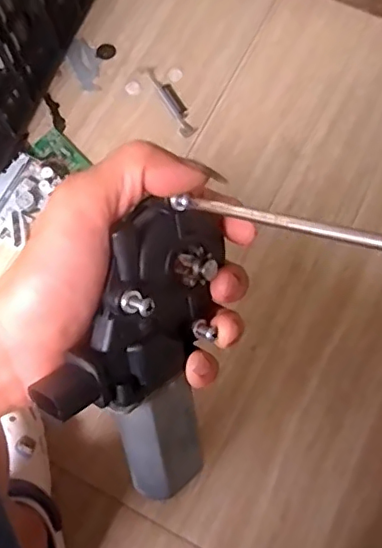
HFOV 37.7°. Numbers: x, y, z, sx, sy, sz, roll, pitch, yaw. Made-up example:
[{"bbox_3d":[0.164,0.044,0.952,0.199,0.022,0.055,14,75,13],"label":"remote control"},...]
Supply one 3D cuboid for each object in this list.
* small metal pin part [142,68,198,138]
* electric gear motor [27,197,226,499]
[{"bbox_3d":[-0.030,-0.255,0.820,0.026,0.009,0.125,-30,74,-7],"label":"small metal pin part"},{"bbox_3d":[-0.023,0.034,0.267,0.053,0.086,0.127,12,81,47],"label":"electric gear motor"}]

